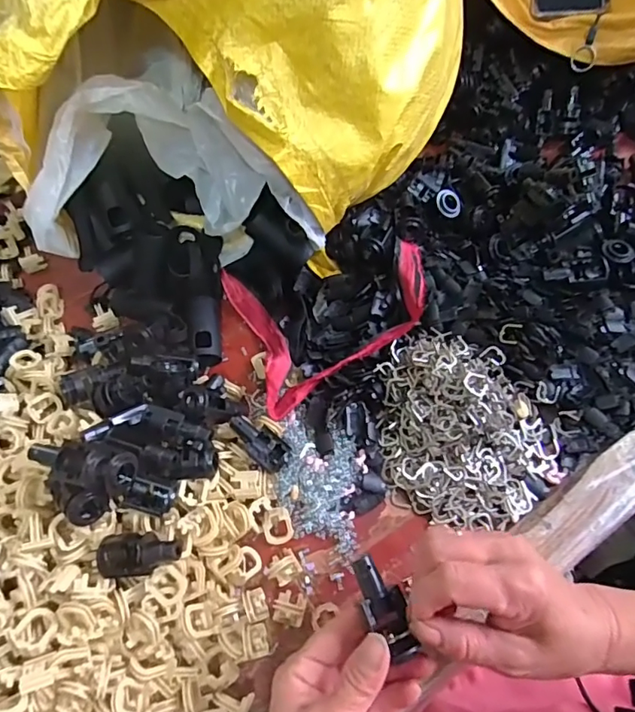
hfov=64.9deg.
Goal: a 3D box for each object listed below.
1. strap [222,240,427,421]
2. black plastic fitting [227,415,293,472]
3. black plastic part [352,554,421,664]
[{"bbox_3d":[0.018,-0.047,0.457,0.179,0.033,0.150,-25,55,1],"label":"strap"},{"bbox_3d":[-0.047,0.068,0.401,0.054,0.012,0.027,40,72,1],"label":"black plastic fitting"},{"bbox_3d":[0.037,0.137,0.273,0.022,0.019,0.055,-25,73,-11],"label":"black plastic part"}]

